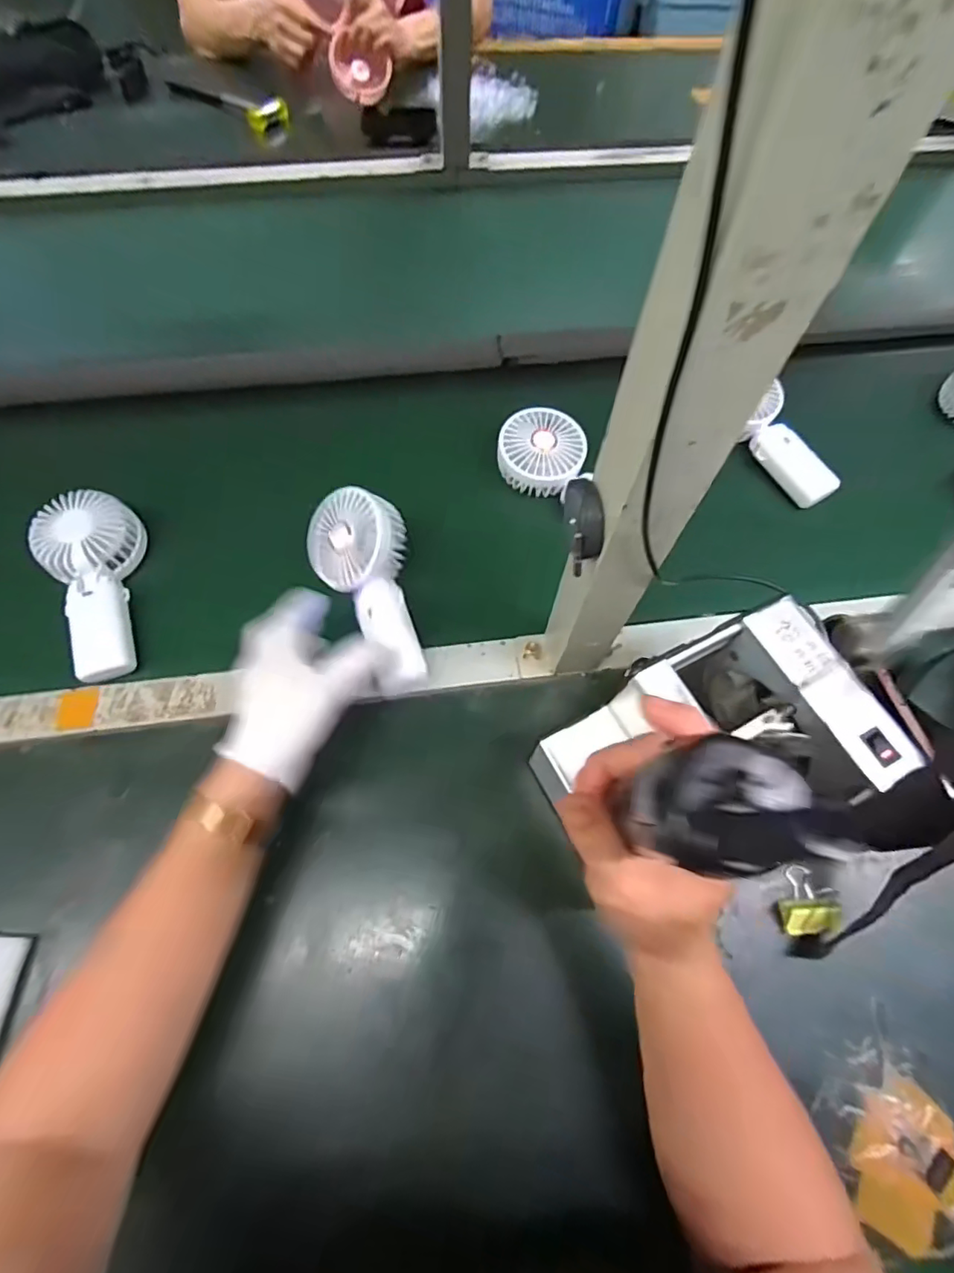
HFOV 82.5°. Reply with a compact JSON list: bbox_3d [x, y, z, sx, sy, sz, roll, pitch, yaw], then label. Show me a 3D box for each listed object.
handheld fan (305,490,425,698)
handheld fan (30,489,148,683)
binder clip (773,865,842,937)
[{"bbox_3d":[-0.086,-0.042,0.472,0.080,0.053,0.182,-22,78,-13],"label":"handheld fan"},{"bbox_3d":[-0.355,-0.045,0.508,0.081,0.040,0.178,-13,79,-9],"label":"handheld fan"},{"bbox_3d":[0.248,0.200,0.412,0.039,0.025,0.047,-3,65,-5],"label":"binder clip"}]

